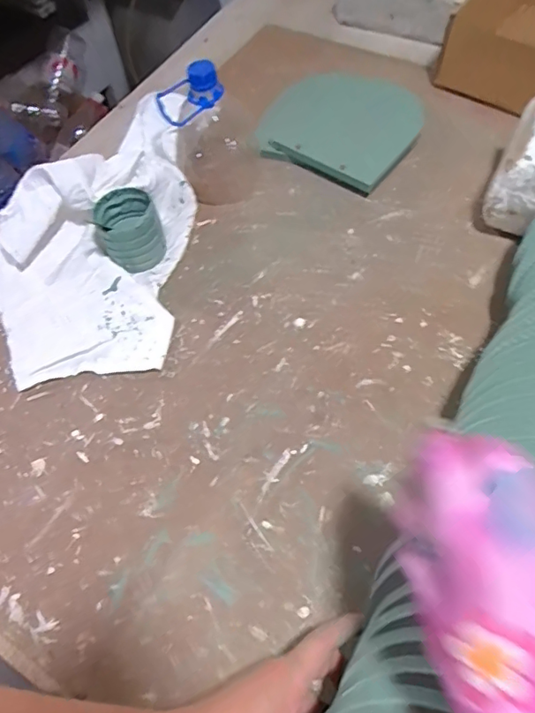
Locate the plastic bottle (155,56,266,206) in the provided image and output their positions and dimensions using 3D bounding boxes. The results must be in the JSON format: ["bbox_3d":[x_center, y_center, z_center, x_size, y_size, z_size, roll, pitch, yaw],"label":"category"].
[{"bbox_3d":[-0.060,-0.251,0.565,0.101,0.135,0.091,-6,61,1],"label":"plastic bottle"}]

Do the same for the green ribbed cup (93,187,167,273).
[{"bbox_3d":[-0.147,-0.135,0.541,0.062,0.066,0.062,-2,61,3],"label":"green ribbed cup"}]

